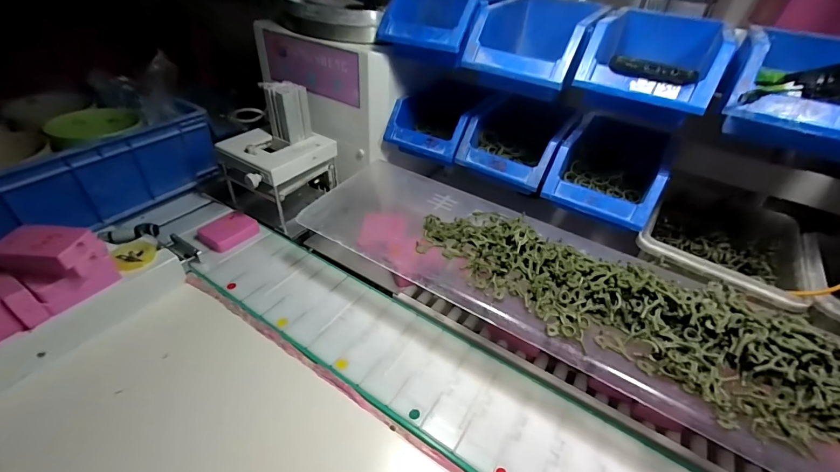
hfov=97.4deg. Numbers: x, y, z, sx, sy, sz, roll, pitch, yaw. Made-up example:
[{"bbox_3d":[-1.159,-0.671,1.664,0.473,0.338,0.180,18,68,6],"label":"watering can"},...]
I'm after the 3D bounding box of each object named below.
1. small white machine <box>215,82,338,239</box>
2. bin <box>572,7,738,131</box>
[{"bbox_3d":[-0.232,-0.125,0.572,0.143,0.180,0.146,20,41,17],"label":"small white machine"},{"bbox_3d":[0.256,-0.197,0.408,0.118,0.072,0.176,23,42,20],"label":"bin"}]

